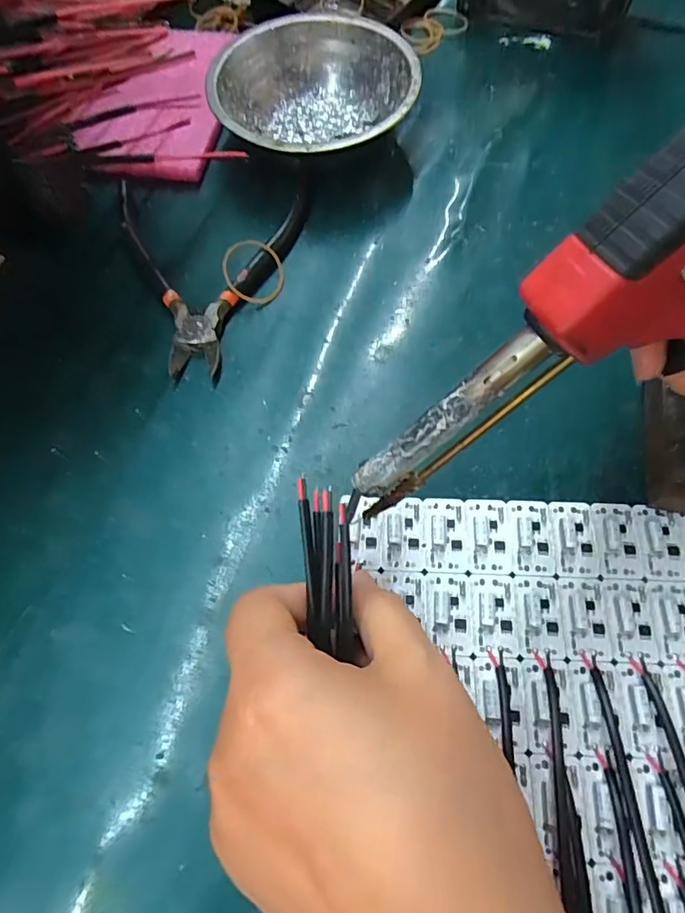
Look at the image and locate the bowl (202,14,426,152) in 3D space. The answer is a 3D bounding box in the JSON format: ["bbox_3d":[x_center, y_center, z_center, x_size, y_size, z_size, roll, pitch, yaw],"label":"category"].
[{"bbox_3d":[-0.016,-0.225,0.316,0.120,0.039,0.121,-1,69,2],"label":"bowl"}]

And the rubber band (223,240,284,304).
[{"bbox_3d":[-0.051,-0.106,0.282,0.036,0.004,0.035,1,87,-27],"label":"rubber band"}]

